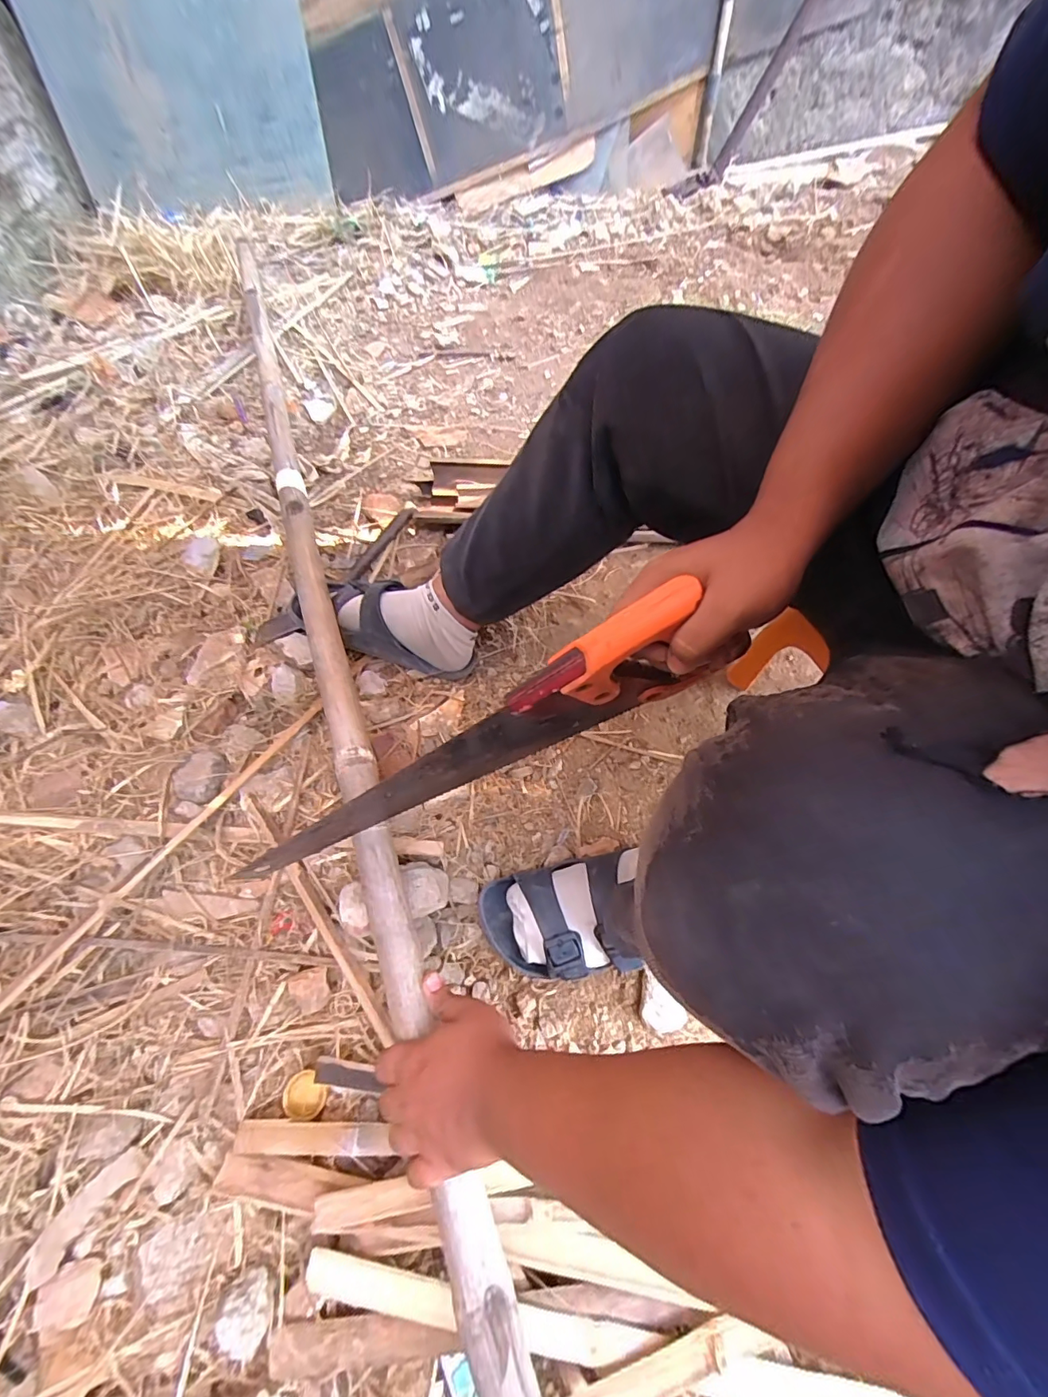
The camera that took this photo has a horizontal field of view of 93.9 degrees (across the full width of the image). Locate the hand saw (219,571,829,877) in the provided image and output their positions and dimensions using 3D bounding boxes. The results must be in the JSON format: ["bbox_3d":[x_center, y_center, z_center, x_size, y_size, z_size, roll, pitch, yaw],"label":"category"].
[{"bbox_3d":[-0.031,0.047,0.409,0.508,0.116,0.031,-28,55,23],"label":"hand saw"}]

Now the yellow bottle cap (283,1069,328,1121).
[{"bbox_3d":[-0.211,0.381,0.468,0.040,0.008,0.038,1,57,-1],"label":"yellow bottle cap"}]

